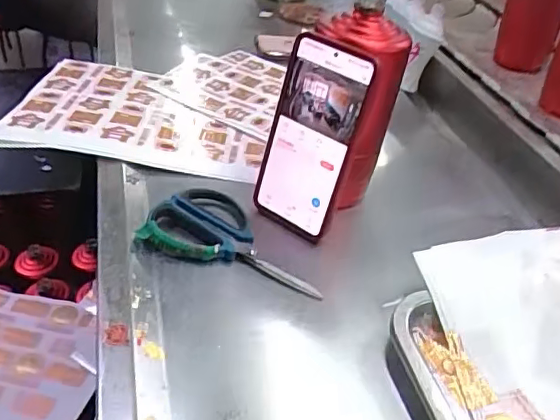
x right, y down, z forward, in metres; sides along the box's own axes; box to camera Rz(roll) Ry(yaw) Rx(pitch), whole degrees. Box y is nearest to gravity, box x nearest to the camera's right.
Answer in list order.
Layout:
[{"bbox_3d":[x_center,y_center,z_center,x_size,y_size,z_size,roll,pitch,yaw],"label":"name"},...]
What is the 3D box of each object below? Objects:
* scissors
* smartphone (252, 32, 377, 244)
[{"bbox_3d":[-0.036,0.021,0.498,0.158,0.011,0.088,14,37,9],"label":"scissors"},{"bbox_3d":[0.024,-0.060,0.495,0.081,0.165,0.012,32,28,27],"label":"smartphone"}]

